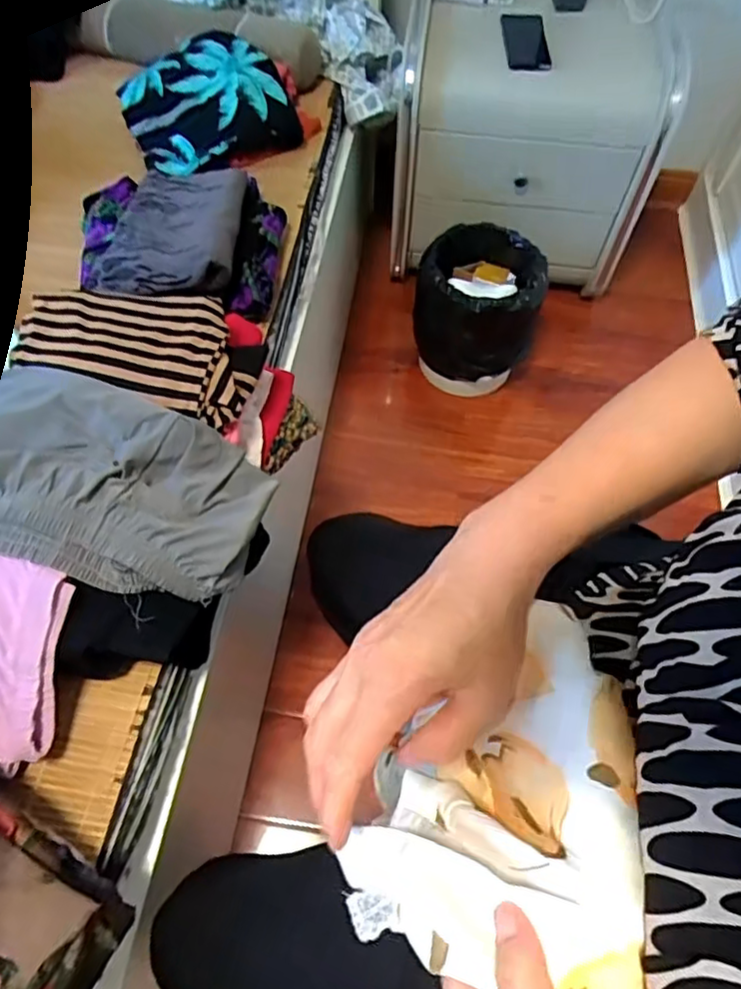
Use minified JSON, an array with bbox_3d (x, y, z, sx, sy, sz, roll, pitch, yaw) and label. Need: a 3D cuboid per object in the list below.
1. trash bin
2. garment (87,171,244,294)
[{"bbox_3d":[0.215,-0.368,1.245,0.230,0.259,0.239,18,62,10],"label":"trash bin"},{"bbox_3d":[-0.258,-0.345,0.807,0.169,0.038,0.273,-4,53,5],"label":"garment"}]

